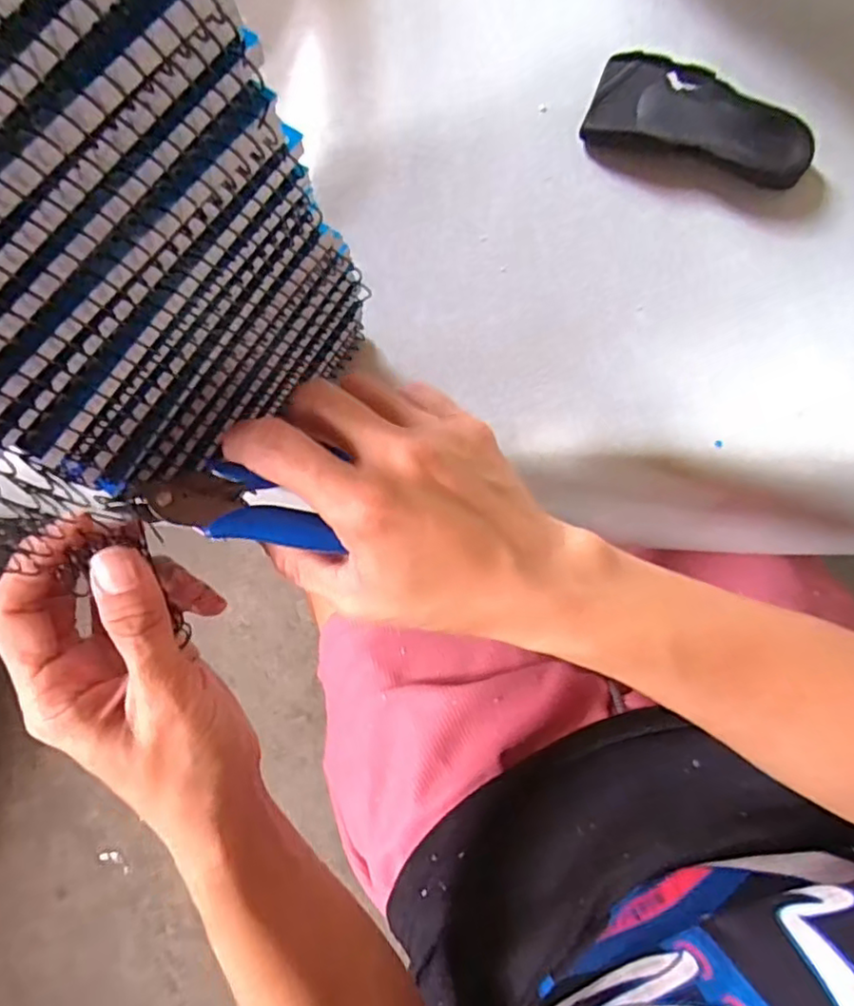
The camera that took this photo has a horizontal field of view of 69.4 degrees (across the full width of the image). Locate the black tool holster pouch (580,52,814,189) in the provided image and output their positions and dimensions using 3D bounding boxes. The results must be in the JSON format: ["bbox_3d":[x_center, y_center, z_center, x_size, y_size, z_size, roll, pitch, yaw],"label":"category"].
[{"bbox_3d":[0.152,-0.211,0.342,0.119,0.019,0.057,22,78,4],"label":"black tool holster pouch"}]

